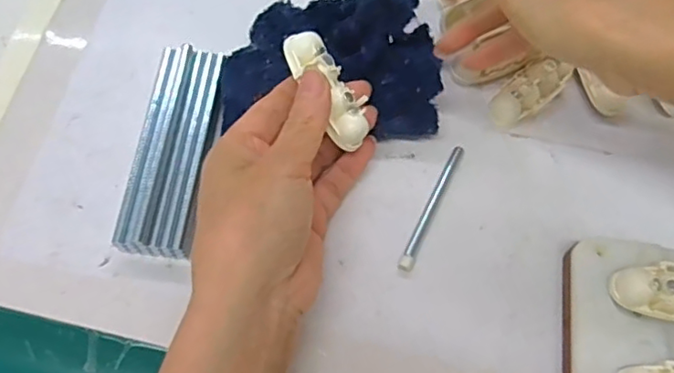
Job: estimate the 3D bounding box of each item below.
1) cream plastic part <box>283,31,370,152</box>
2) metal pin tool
[{"bbox_3d":[-0.004,-0.051,0.308,0.022,0.016,0.063,-31,85,-13],"label":"cream plastic part"},{"bbox_3d":[0.051,0.010,0.332,0.007,0.004,0.077,25,69,10],"label":"metal pin tool"}]

